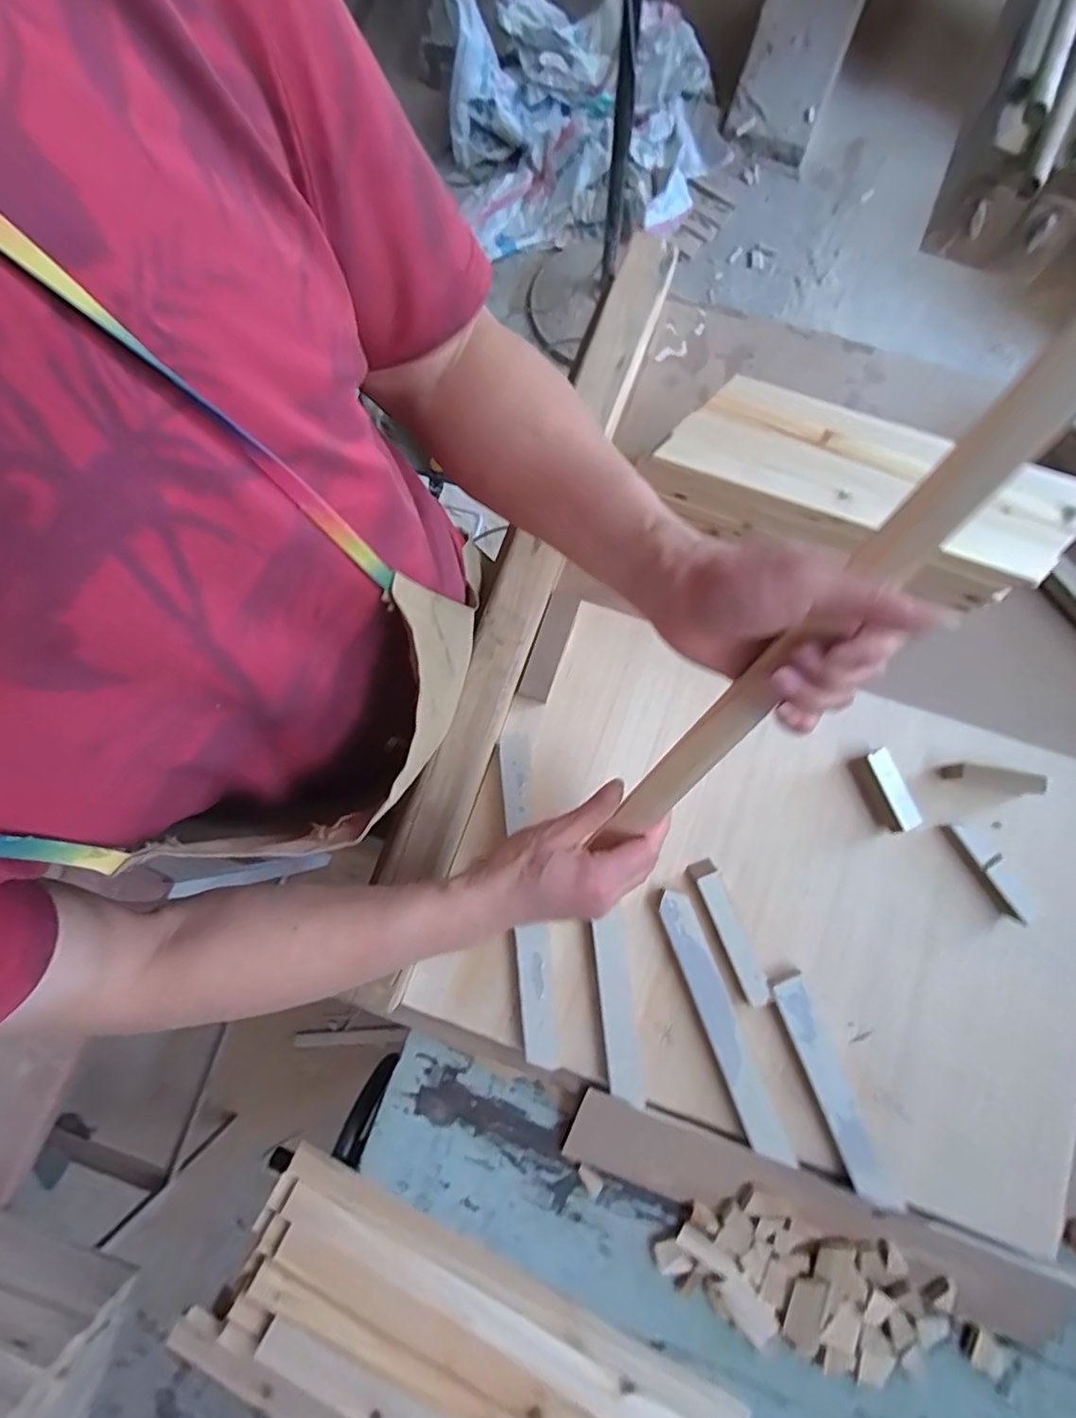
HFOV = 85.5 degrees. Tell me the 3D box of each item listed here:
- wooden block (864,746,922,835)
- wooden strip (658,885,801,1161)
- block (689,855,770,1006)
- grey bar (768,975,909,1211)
[{"bbox_3d":[0.330,0.076,0.546,0.024,0.020,0.077,-19,79,-2],"label":"wooden block"},{"bbox_3d":[0.162,0.277,0.514,0.032,0.011,0.232,-21,79,-2],"label":"wooden strip"},{"bbox_3d":[0.175,0.201,0.525,0.025,0.022,0.128,-22,79,-3],"label":"block"},{"bbox_3d":[0.253,0.325,0.498,0.033,0.015,0.185,-20,79,-2],"label":"grey bar"}]

